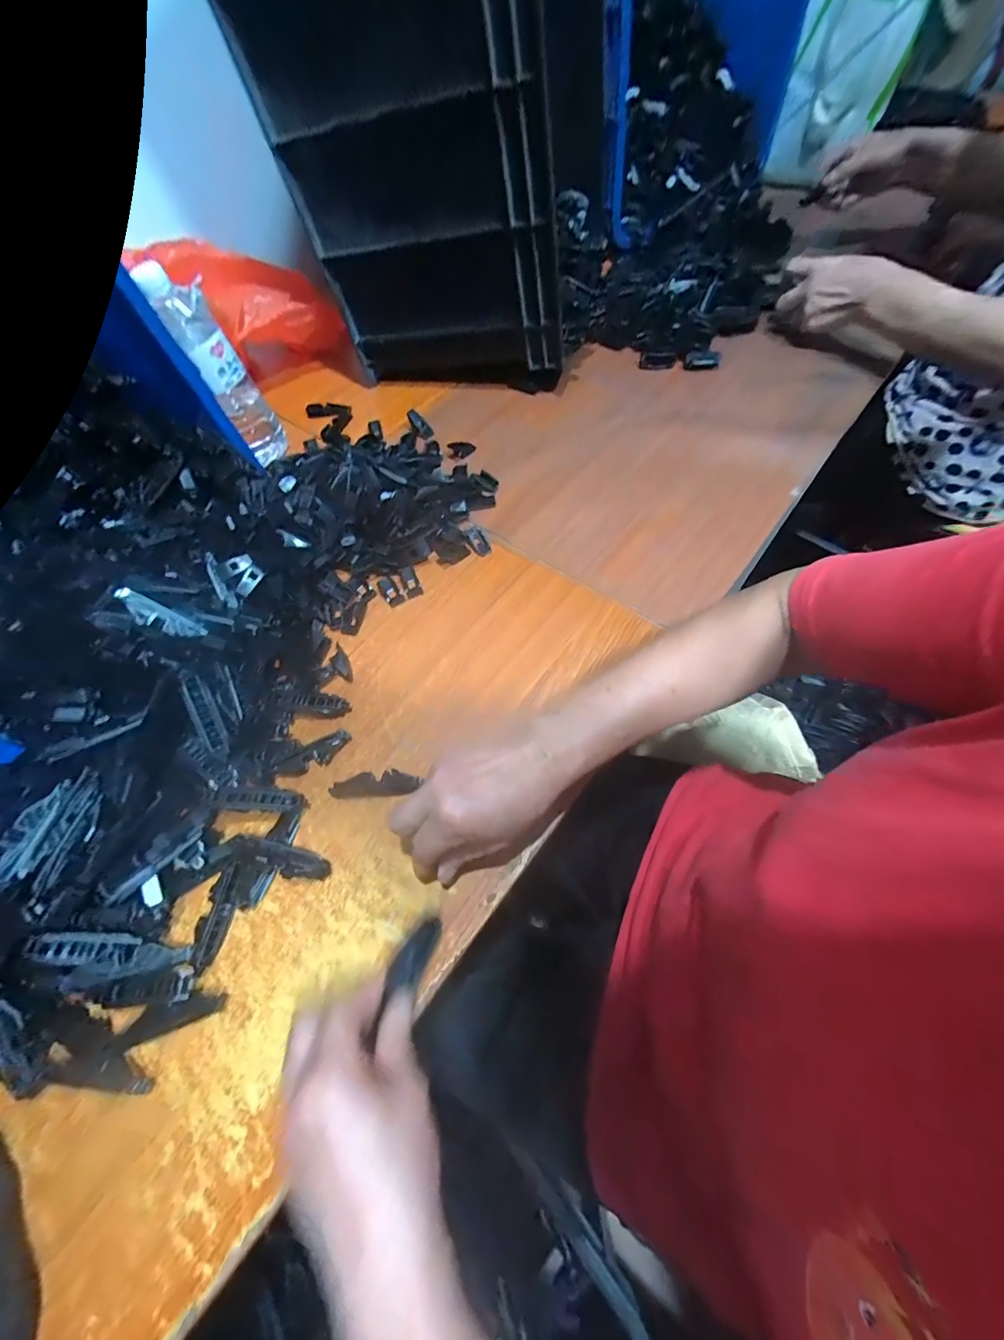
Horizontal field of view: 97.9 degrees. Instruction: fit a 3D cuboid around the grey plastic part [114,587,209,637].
[{"bbox_3d":[-0.319,-0.048,0.409,0.078,0.015,0.023,30,65,-11],"label":"grey plastic part"}]

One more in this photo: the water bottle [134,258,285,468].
[{"bbox_3d":[-0.346,-0.367,0.549,0.059,0.219,0.065,-29,64,-9],"label":"water bottle"}]

